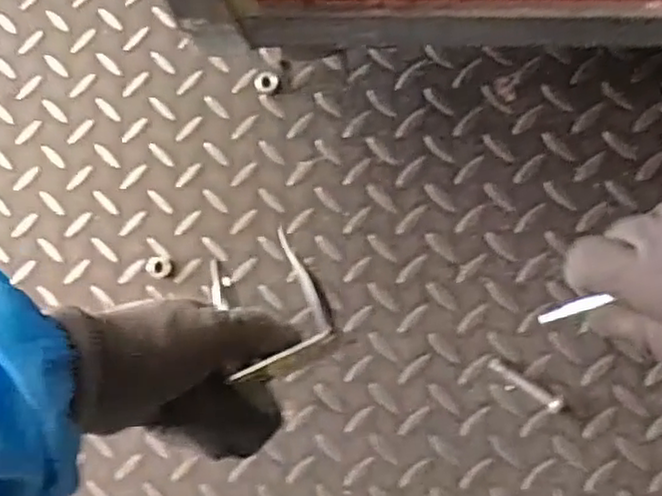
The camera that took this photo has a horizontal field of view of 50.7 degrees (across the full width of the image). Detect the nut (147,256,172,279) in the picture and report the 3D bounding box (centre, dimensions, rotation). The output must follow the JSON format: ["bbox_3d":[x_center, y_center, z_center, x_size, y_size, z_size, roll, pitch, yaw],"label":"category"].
[{"bbox_3d":[-0.140,0.016,0.570,0.021,0.005,0.017,-2,85,5],"label":"nut"}]

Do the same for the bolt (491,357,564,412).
[{"bbox_3d":[0.149,0.105,0.536,0.062,0.006,0.012,32,89,7],"label":"bolt"}]

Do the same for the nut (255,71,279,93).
[{"bbox_3d":[-0.053,-0.136,0.576,0.020,0.005,0.017,16,87,6],"label":"nut"}]

